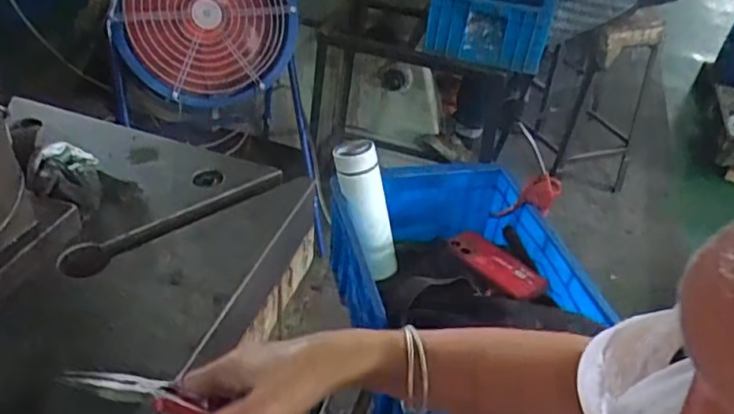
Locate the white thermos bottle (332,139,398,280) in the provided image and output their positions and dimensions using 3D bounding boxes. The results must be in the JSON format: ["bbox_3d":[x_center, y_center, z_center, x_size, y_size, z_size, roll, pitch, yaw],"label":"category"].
[{"bbox_3d":[0.004,0.006,0.900,0.057,0.235,0.059,5,32,34],"label":"white thermos bottle"}]

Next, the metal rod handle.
[{"bbox_3d":[-0.190,0.008,0.601,0.233,0.020,0.035,-27,50,-35],"label":"metal rod handle"}]

